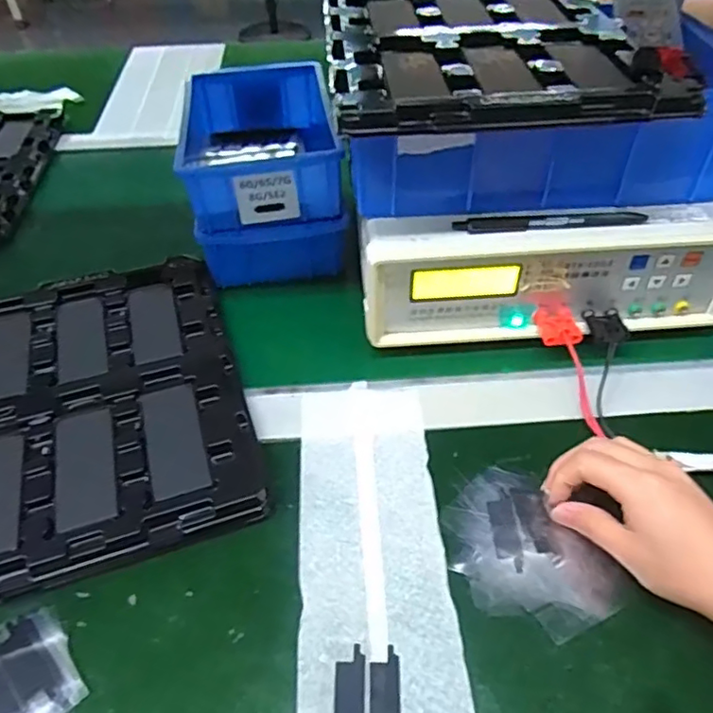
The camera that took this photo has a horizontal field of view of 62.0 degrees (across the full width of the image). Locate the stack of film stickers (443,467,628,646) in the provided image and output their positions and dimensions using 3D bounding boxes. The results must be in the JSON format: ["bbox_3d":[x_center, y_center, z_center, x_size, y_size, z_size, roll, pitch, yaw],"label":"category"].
[{"bbox_3d":[0.101,0.120,0.366,0.081,0.006,0.107,-25,53,-19],"label":"stack of film stickers"}]

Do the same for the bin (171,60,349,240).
[{"bbox_3d":[-0.093,-0.205,0.548,0.124,0.057,0.210,-9,47,-6],"label":"bin"}]

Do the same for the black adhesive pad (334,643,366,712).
[{"bbox_3d":[-0.003,0.181,0.311,0.016,0.004,0.054,0,47,2],"label":"black adhesive pad"}]

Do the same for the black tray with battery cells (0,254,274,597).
[{"bbox_3d":[-0.200,0.030,0.444,0.220,0.027,0.272,-13,48,-11],"label":"black tray with battery cells"}]

